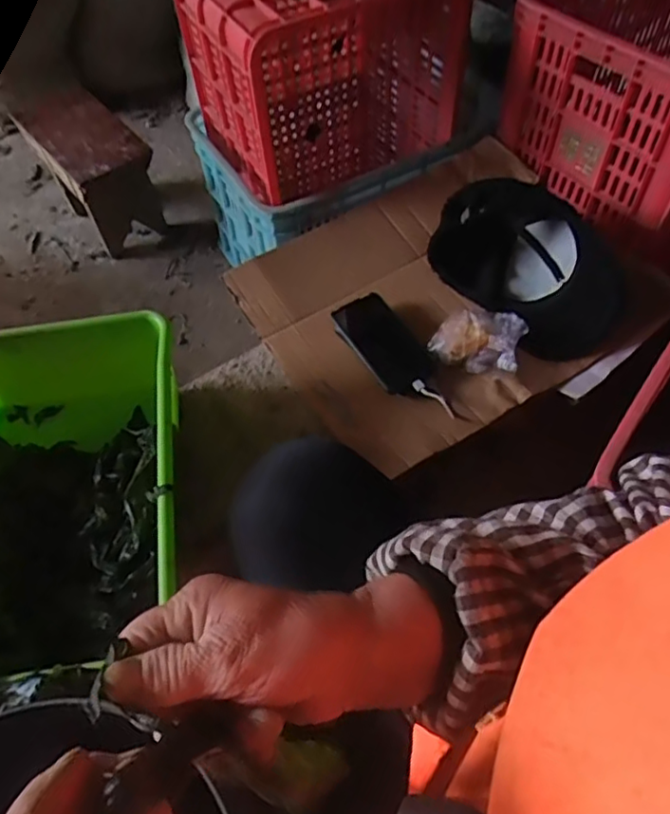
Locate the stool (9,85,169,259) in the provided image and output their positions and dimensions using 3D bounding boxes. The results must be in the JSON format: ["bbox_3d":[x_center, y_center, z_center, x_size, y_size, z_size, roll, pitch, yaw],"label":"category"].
[{"bbox_3d":[-0.491,-0.477,1.289,0.165,0.236,0.271,-36,61,-21],"label":"stool"}]

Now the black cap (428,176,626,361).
[{"bbox_3d":[0.264,-0.202,0.843,0.143,0.139,0.247,-28,58,-16],"label":"black cap"}]

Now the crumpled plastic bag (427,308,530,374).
[{"bbox_3d":[0.196,-0.095,0.807,0.111,0.071,0.098,25,59,18],"label":"crumpled plastic bag"}]

